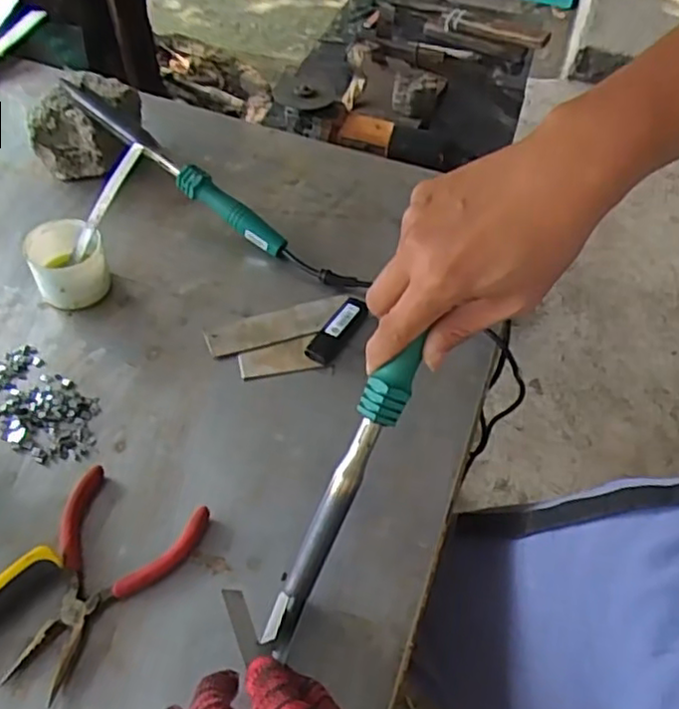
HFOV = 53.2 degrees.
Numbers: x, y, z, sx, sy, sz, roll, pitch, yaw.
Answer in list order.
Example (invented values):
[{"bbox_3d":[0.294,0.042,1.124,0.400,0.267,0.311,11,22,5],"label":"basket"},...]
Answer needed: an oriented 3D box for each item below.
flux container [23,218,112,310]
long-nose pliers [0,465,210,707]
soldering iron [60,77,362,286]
[{"bbox_3d":[-0.247,-0.081,0.621,0.065,0.055,0.063,-16,54,-17],"label":"flux container"},{"bbox_3d":[-0.166,0.151,0.459,0.097,0.015,0.143,19,52,11],"label":"long-nose pliers"},{"bbox_3d":[-0.133,-0.166,0.678,0.365,0.028,0.029,37,56,7],"label":"soldering iron"}]

